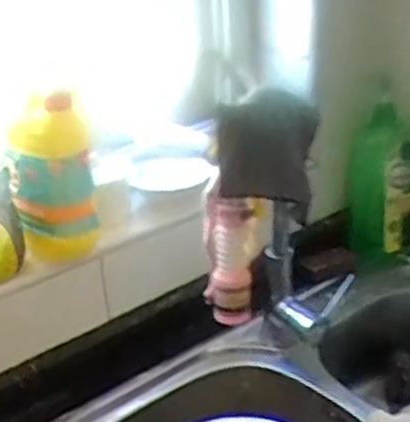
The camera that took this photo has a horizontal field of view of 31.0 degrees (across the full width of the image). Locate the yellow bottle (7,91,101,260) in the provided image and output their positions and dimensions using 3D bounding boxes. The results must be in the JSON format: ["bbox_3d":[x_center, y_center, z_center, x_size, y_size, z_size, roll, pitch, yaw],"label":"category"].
[{"bbox_3d":[-0.183,-0.042,0.879,0.091,0.198,0.065,-10,28,-14],"label":"yellow bottle"}]

